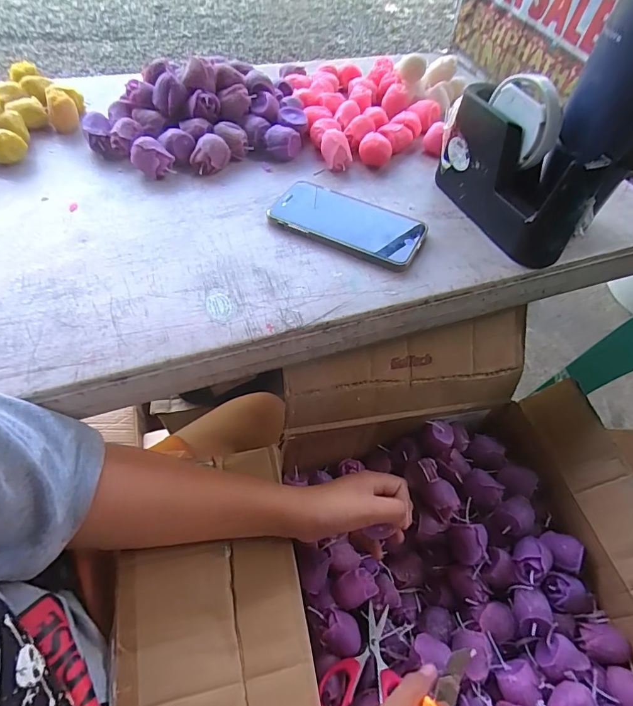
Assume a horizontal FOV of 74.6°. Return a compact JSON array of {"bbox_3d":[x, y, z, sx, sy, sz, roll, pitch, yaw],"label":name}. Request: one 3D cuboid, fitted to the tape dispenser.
[{"bbox_3d":[0.206,-0.193,0.422,0.076,0.117,0.182,-20,58,-19],"label":"tape dispenser"}]

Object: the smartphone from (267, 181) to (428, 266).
[{"bbox_3d":[0.032,-0.139,0.438,0.159,0.014,0.079,24,56,12],"label":"smartphone"}]

